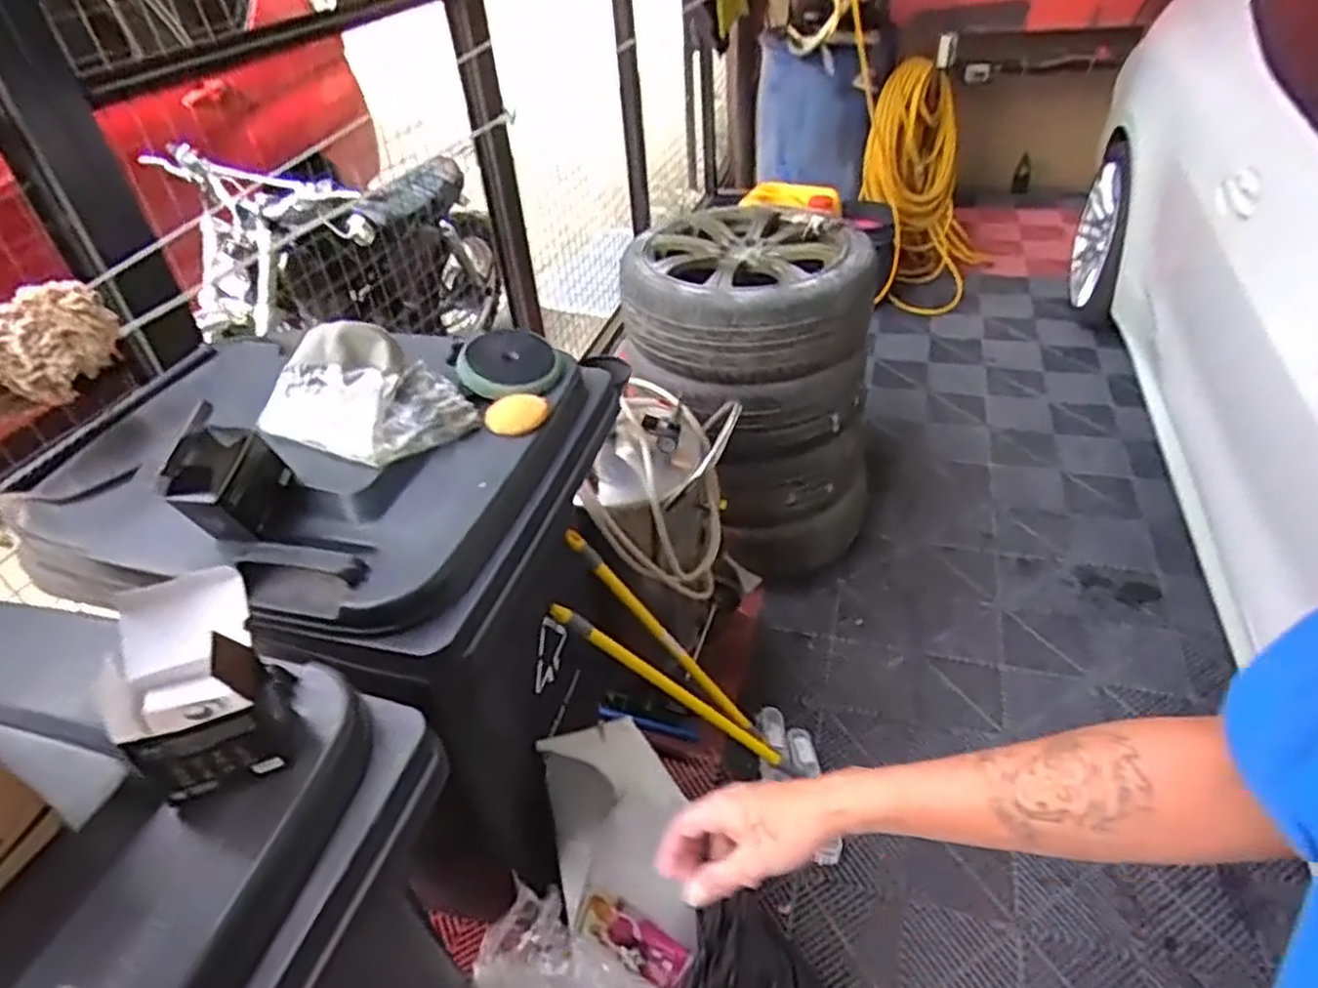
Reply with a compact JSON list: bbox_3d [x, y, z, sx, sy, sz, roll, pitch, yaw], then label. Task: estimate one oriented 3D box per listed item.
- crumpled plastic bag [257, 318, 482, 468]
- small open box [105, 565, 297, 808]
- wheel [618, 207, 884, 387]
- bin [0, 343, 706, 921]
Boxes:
[{"bbox_3d":[-0.374,-0.133,0.954,0.207,0.107,0.207,27,49,32],"label":"crumpled plastic bag"},{"bbox_3d":[-0.366,0.155,0.607,0.104,0.113,0.136,-23,43,-21],"label":"small open box"},{"bbox_3d":[0.209,-0.492,1.794,0.551,0.207,0.523,-3,40,2],"label":"wheel"},{"bbox_3d":[-0.417,0.219,1.291,0.778,1.052,0.619,13,43,20],"label":"bin"}]

